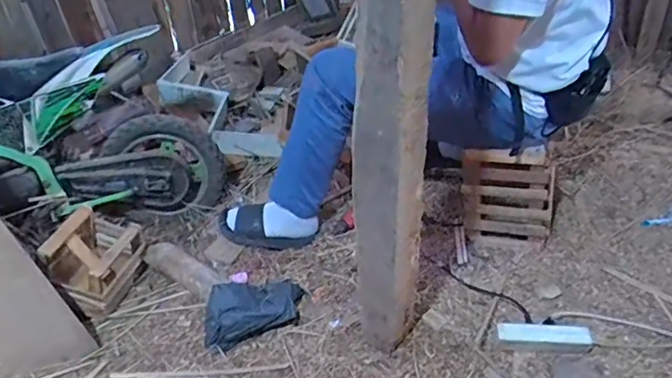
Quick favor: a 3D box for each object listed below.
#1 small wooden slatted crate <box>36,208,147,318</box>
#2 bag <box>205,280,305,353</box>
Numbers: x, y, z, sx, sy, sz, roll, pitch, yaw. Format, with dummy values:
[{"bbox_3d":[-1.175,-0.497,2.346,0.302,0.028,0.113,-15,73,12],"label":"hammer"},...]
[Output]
[{"bbox_3d":[-0.651,0.179,1.421,0.179,0.200,0.233,11,41,19],"label":"small wooden slatted crate"},{"bbox_3d":[-0.201,0.287,1.282,0.250,0.068,0.141,-18,40,-16],"label":"bag"}]

